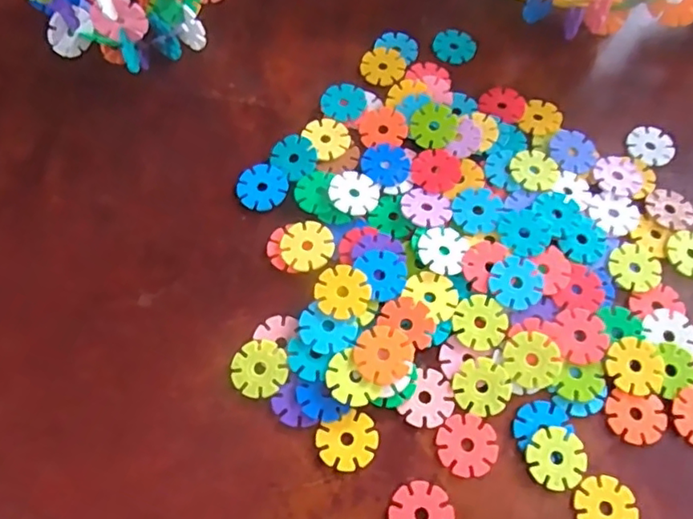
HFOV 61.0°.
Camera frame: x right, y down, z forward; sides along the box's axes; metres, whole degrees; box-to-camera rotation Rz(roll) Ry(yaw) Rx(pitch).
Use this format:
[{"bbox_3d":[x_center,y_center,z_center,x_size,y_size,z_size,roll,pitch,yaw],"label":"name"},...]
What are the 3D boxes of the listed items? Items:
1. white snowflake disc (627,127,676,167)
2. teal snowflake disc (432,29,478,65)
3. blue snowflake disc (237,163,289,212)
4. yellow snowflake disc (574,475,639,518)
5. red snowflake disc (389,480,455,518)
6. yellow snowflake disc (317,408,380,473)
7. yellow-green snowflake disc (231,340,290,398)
[{"bbox_3d":[0.210,-0.080,0.405,0.031,0.004,0.033,1,63,-1],"label":"white snowflake disc"},{"bbox_3d":[0.082,-0.161,0.441,0.030,0.004,0.032,19,64,8],"label":"teal snowflake disc"},{"bbox_3d":[-0.053,-0.047,0.375,0.031,0.004,0.032,1,63,-1],"label":"blue snowflake disc"},{"bbox_3d":[0.133,0.127,0.300,0.030,0.004,0.030,1,63,-1],"label":"yellow snowflake disc"},{"bbox_3d":[0.038,0.129,0.296,0.031,0.004,0.031,1,63,-1],"label":"red snowflake disc"},{"bbox_3d":[0.001,0.096,0.311,0.031,0.004,0.027,-21,66,-12],"label":"yellow snowflake disc"},{"bbox_3d":[-0.048,0.060,0.324,0.030,0.004,0.030,1,63,-1],"label":"yellow-green snowflake disc"}]

